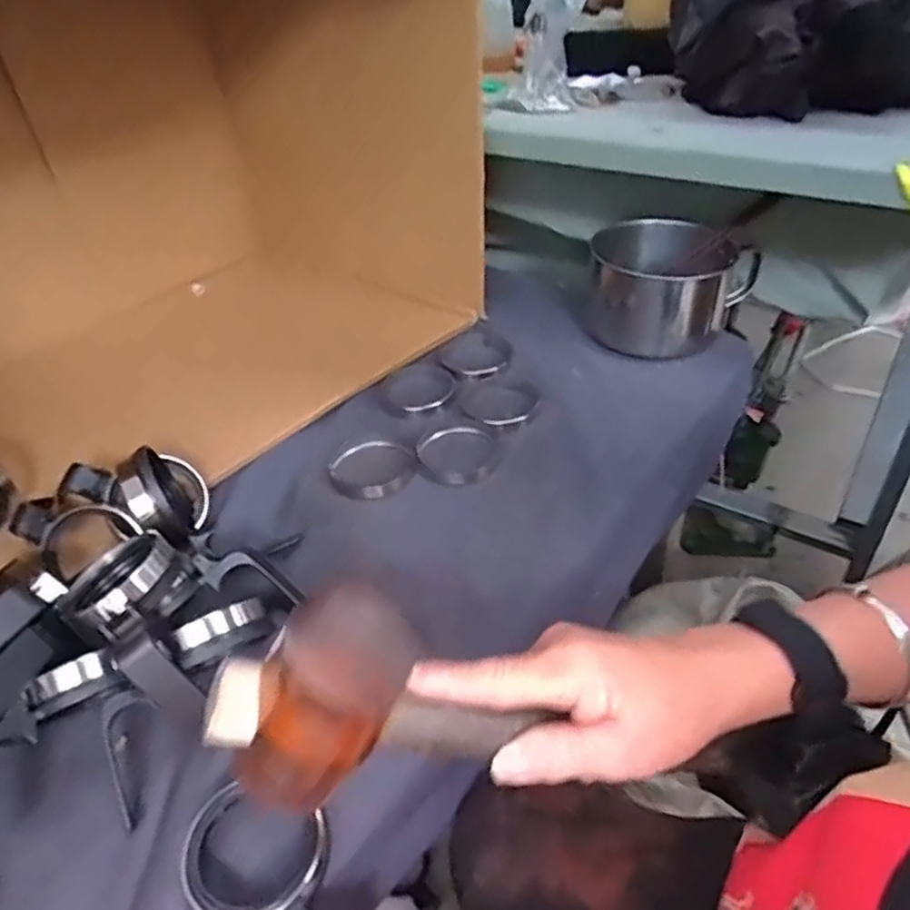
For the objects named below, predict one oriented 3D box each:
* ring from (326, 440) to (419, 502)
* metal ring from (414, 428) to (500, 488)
[{"bbox_3d":[-0.070,0.010,0.574,0.070,0.015,0.061,-15,41,-12],"label":"ring"},{"bbox_3d":[0.003,-0.002,0.578,0.065,0.019,0.065,-3,40,3],"label":"metal ring"}]

